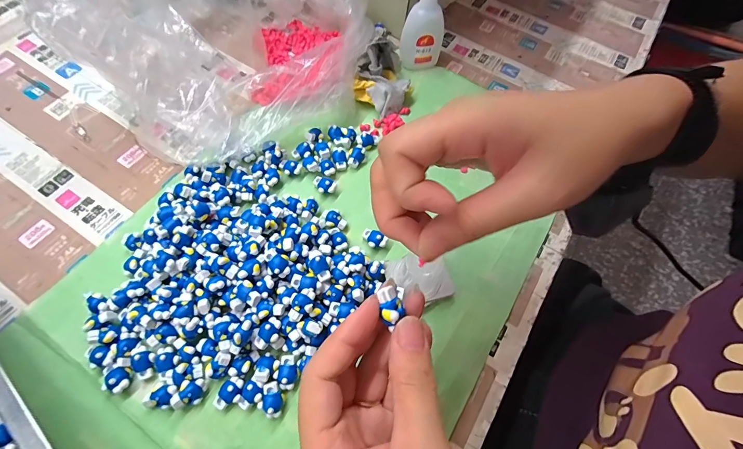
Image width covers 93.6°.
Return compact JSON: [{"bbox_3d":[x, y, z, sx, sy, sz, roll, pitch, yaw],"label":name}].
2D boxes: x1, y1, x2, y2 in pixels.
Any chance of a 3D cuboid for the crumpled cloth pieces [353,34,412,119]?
[{"bbox_3d":[0.012,-0.157,0.360,0.058,0.036,0.088,4,64,-2],"label":"crumpled cloth pieces"}]

